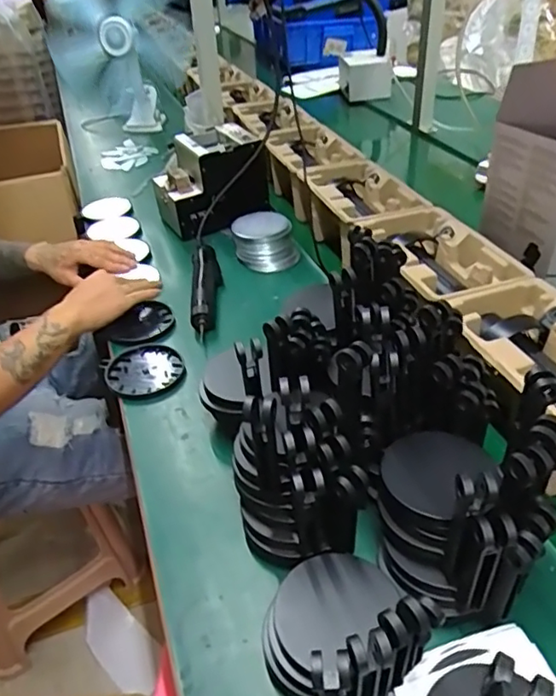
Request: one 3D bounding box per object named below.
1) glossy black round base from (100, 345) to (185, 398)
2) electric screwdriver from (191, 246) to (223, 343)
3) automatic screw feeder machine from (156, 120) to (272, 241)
[{"bbox_3d":[-0.178,0.029,0.762,0.097,0.014,0.104,-2,35,1],"label":"glossy black round base"},{"bbox_3d":[-0.113,-0.099,0.900,0.039,0.036,0.226,-3,35,0],"label":"electric screwdriver"},{"bbox_3d":[-0.128,-0.313,1.093,0.197,0.164,0.155,-12,36,-13],"label":"automatic screw feeder machine"}]

